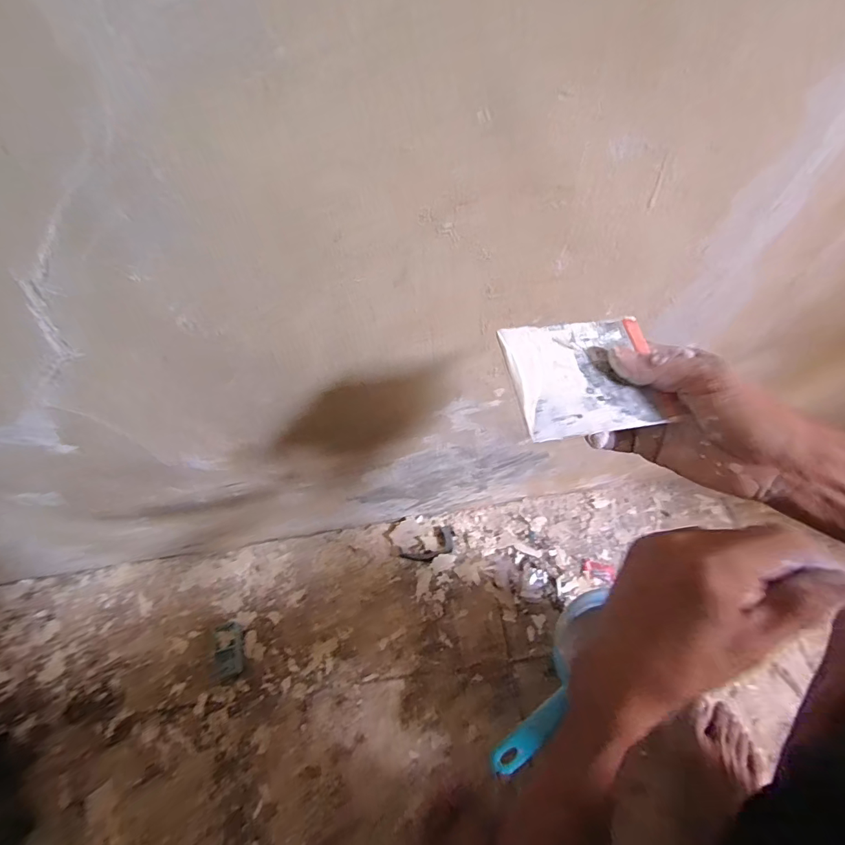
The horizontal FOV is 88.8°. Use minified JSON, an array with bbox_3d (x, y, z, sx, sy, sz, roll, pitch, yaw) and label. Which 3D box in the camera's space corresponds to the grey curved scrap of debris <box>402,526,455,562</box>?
[{"bbox_3d":[0.014,0.202,0.688,0.089,0.006,0.039,-30,61,-14],"label":"grey curved scrap of debris"}]

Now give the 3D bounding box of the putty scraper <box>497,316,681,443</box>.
[{"bbox_3d":[0.106,-0.031,0.277,0.101,0.004,0.078,-9,68,-12],"label":"putty scraper"}]

